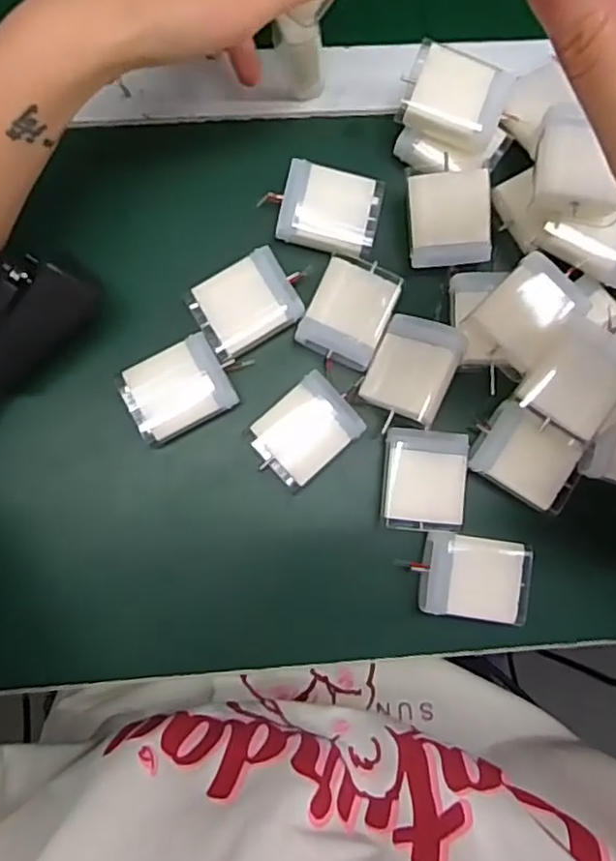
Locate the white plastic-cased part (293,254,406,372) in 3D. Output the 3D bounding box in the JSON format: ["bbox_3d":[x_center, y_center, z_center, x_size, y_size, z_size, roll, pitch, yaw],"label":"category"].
[{"bbox_3d":[0.022,-0.063,0.341,0.040,0.008,0.053,24,84,0],"label":"white plastic-cased part"}]

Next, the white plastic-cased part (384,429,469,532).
[{"bbox_3d":[0.059,0.026,0.342,0.041,0.024,0.050,5,84,-2],"label":"white plastic-cased part"}]

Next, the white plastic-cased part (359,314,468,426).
[{"bbox_3d":[0.053,-0.032,0.334,0.040,0.015,0.051,20,84,32],"label":"white plastic-cased part"}]

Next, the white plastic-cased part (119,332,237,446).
[{"bbox_3d":[-0.066,-0.022,0.333,0.052,0.010,0.041,-27,86,-5],"label":"white plastic-cased part"}]

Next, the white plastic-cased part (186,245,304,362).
[{"bbox_3d":[-0.033,-0.066,0.336,0.050,0.007,0.043,-31,86,-5],"label":"white plastic-cased part"}]

